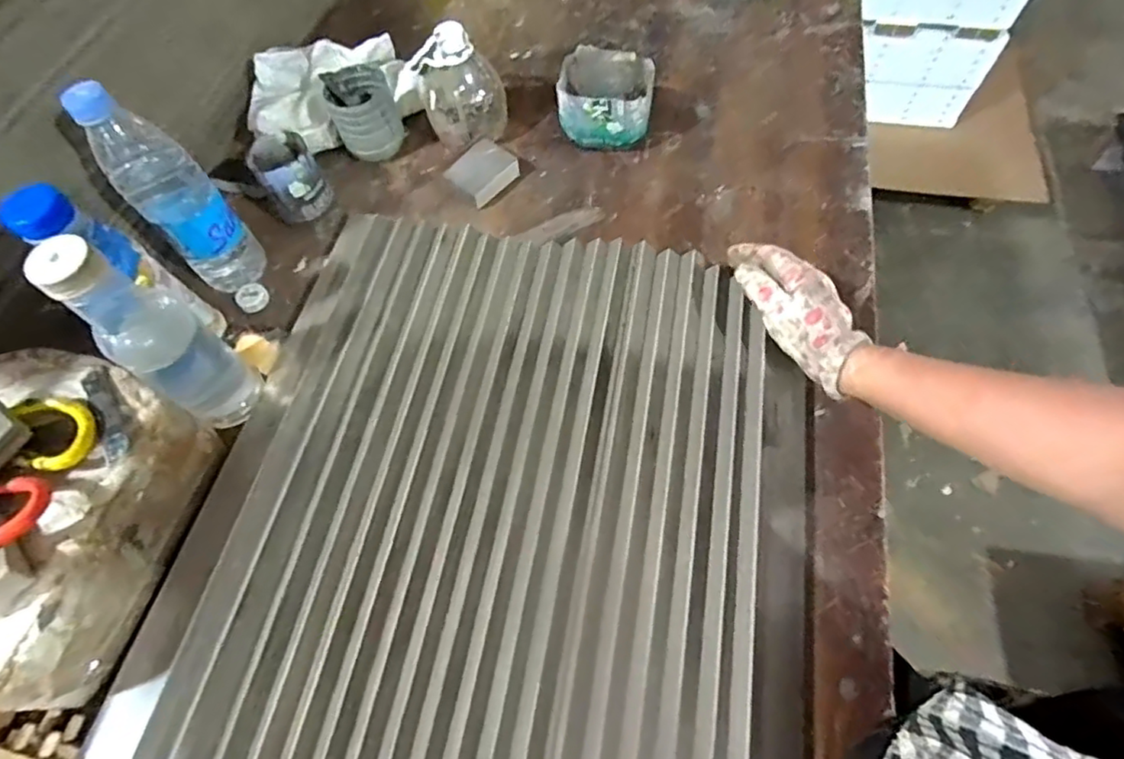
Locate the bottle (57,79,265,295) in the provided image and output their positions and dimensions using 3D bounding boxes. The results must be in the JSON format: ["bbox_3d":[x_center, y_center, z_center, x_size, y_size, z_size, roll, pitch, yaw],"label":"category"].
[{"bbox_3d":[-0.340,-0.157,0.538,0.069,0.216,0.078,-41,69,-16],"label":"bottle"}]

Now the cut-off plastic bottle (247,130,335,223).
[{"bbox_3d":[-0.282,-0.209,0.626,0.060,0.065,0.064,-32,66,-12],"label":"cut-off plastic bottle"}]

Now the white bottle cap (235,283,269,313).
[{"bbox_3d":[-0.313,-0.083,0.603,0.029,0.017,0.024,-37,68,-14],"label":"white bottle cap"}]

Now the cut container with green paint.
[{"bbox_3d":[0.047,-0.300,0.649,0.101,0.086,0.072,7,64,7],"label":"cut container with green paint"}]

